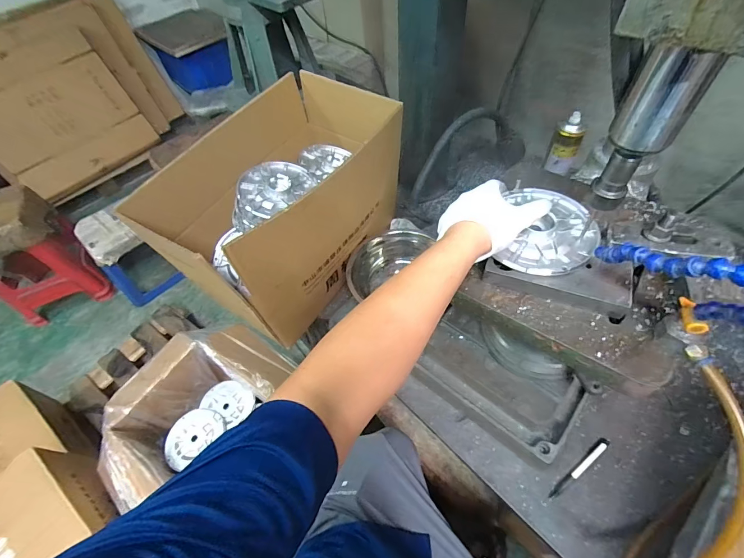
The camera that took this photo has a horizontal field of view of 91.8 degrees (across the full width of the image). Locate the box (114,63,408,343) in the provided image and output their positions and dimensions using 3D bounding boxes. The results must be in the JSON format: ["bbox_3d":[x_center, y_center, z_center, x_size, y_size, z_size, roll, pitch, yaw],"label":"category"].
[{"bbox_3d":[-0.178,-0.150,0.754,0.296,0.277,0.453,32,63,25],"label":"box"}]

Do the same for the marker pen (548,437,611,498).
[{"bbox_3d":[0.339,0.307,0.586,0.138,0.009,0.014,-33,58,-17],"label":"marker pen"}]

